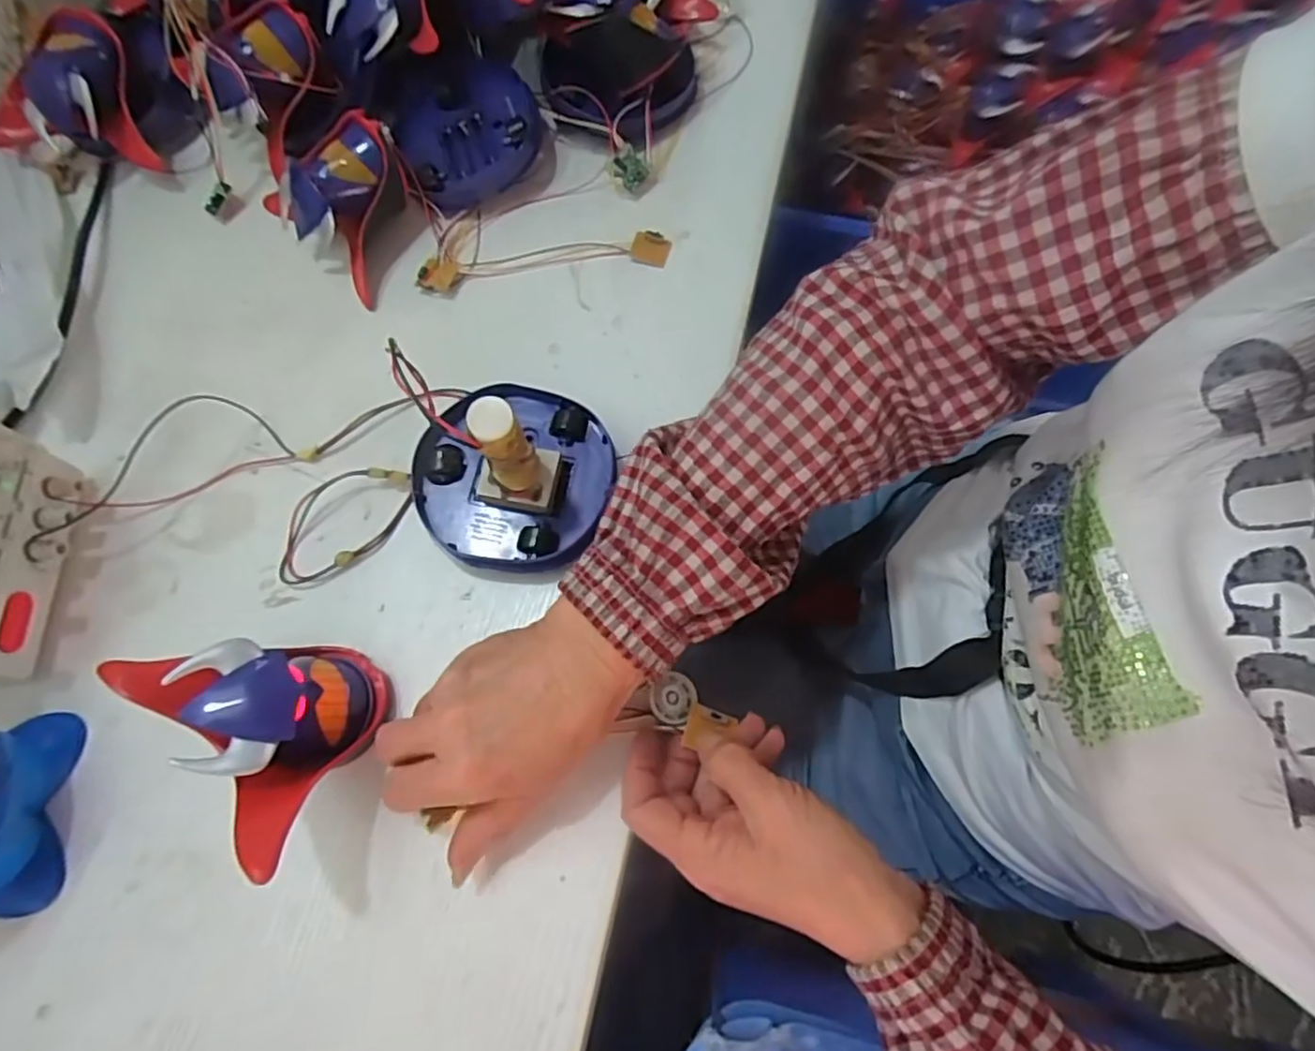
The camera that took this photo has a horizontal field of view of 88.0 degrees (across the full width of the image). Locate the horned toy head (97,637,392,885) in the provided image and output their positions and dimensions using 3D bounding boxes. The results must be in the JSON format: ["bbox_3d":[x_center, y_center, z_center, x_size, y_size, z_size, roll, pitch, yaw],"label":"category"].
[{"bbox_3d":[-0.184,0.090,0.331,0.126,0.070,0.079,39,76,16],"label":"horned toy head"}]

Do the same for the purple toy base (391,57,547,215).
[{"bbox_3d":[-0.135,-0.283,0.487,0.102,0.031,0.118,-22,69,-5],"label":"purple toy base"}]

